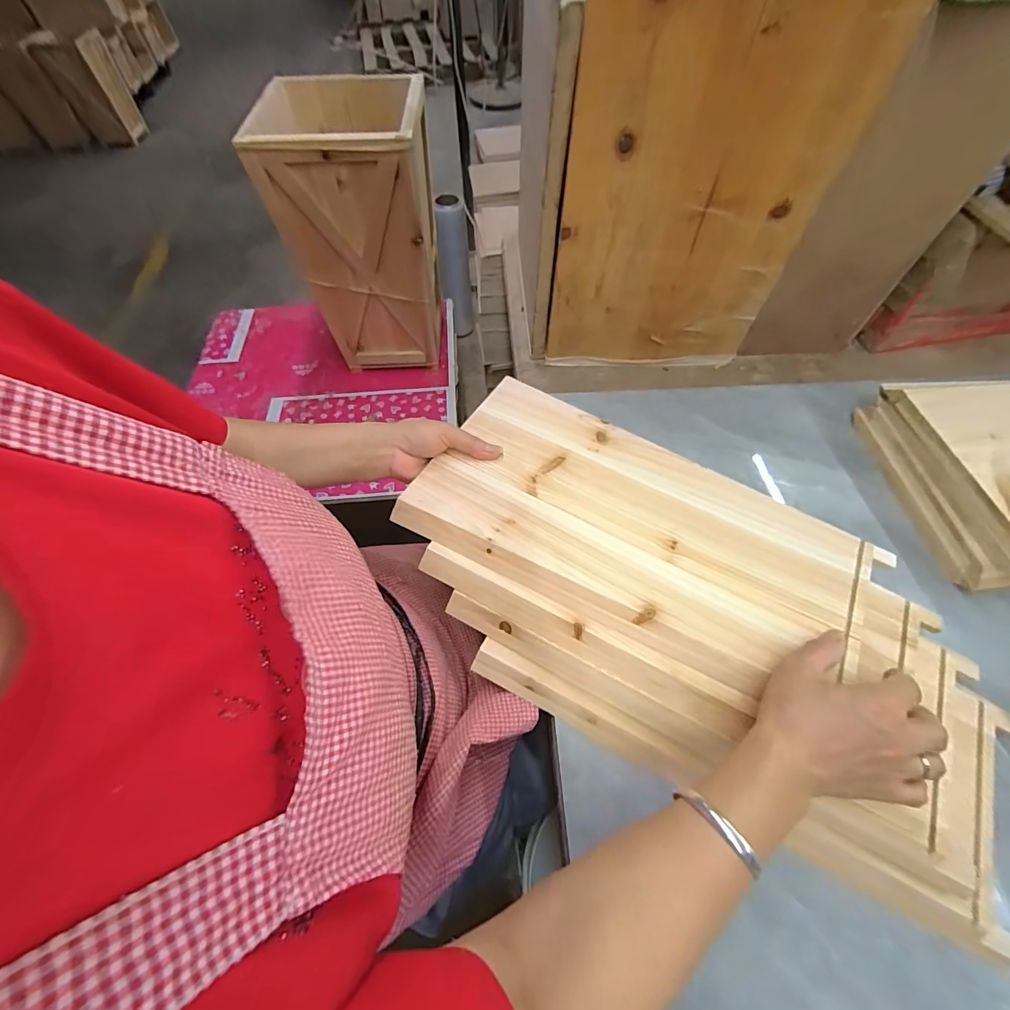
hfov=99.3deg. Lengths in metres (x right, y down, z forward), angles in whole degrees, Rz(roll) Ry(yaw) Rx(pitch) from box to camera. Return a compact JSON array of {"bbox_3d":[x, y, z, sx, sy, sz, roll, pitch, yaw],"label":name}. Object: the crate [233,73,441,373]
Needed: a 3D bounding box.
[{"bbox_3d":[-0.261,-0.494,0.843,0.272,0.432,0.219,-2,60,0],"label":"crate"}]

